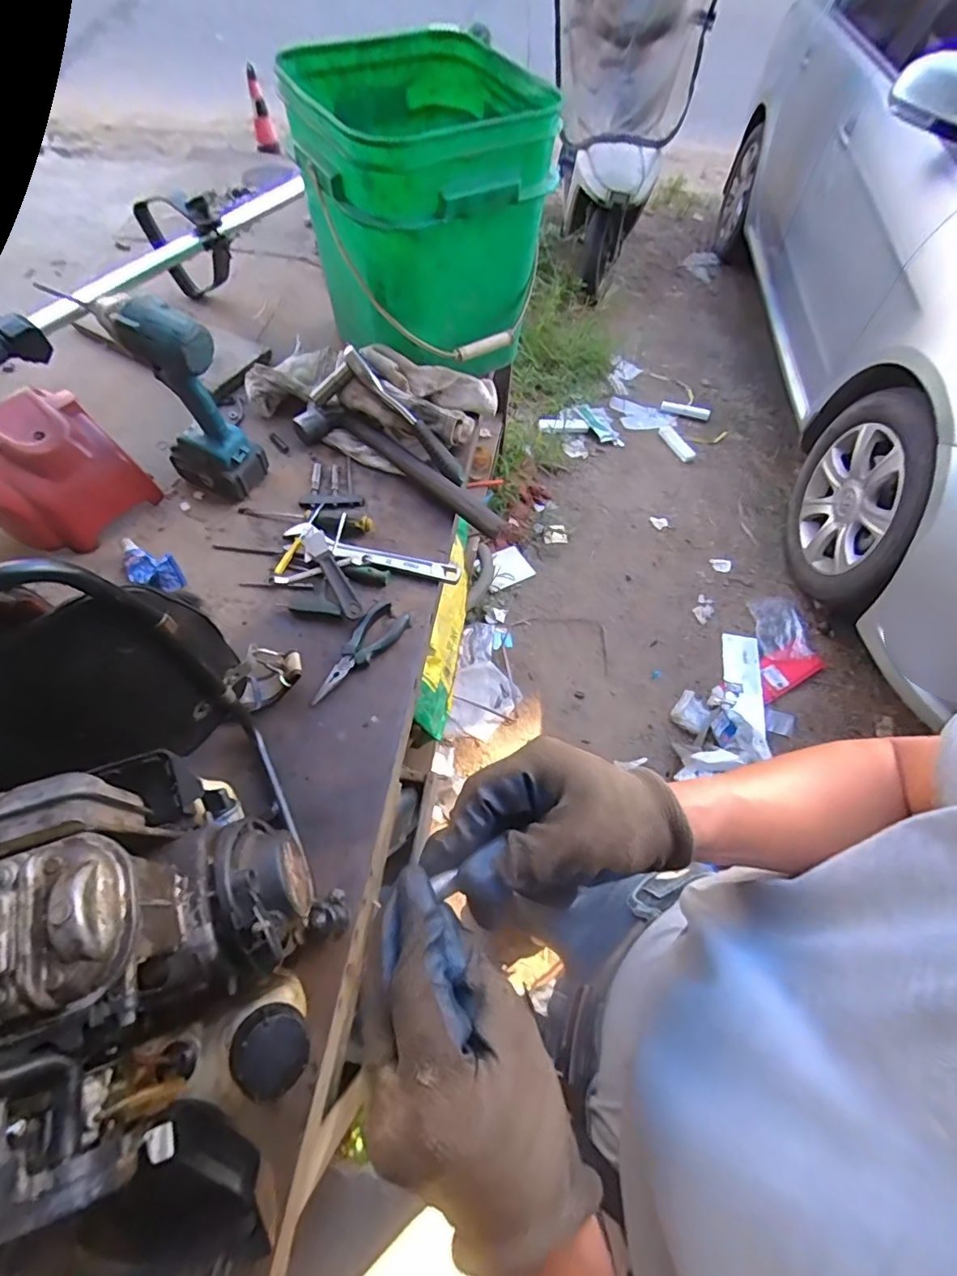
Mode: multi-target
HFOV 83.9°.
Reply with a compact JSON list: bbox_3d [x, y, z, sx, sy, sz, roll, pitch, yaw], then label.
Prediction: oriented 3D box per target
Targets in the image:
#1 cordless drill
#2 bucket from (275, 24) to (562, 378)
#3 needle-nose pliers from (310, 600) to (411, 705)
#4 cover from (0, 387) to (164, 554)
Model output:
[{"bbox_3d":[-0.381,-0.304,0.691,0.143,0.247,0.070,23,62,8],"label":"cordless drill"},{"bbox_3d":[-0.089,-0.660,0.814,0.321,0.305,0.407,-13,63,-11],"label":"bucket"},{"bbox_3d":[-0.144,0.018,0.658,0.053,0.018,0.155,28,63,11],"label":"needle-nose pliers"},{"bbox_3d":[-0.549,-0.207,0.691,0.148,0.131,0.164,33,64,13],"label":"cover"}]

